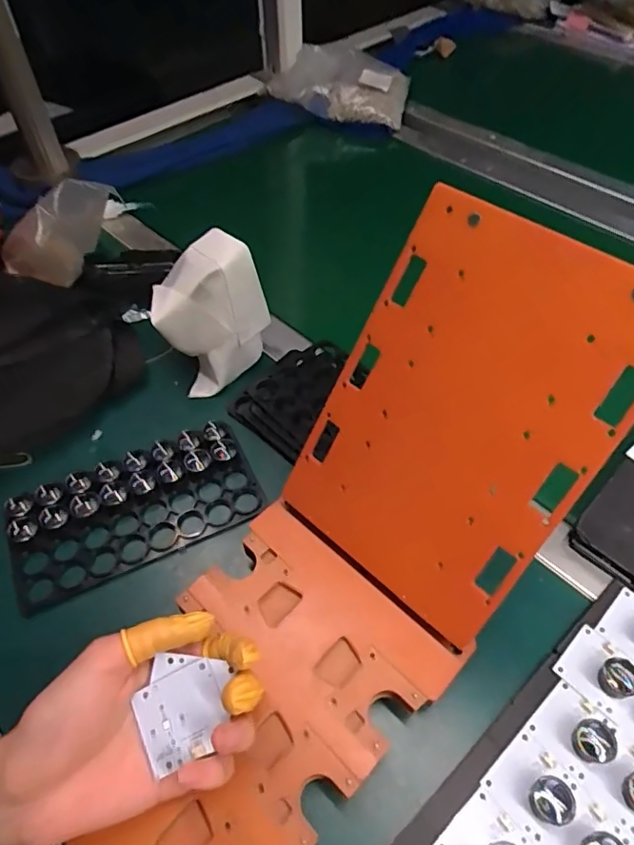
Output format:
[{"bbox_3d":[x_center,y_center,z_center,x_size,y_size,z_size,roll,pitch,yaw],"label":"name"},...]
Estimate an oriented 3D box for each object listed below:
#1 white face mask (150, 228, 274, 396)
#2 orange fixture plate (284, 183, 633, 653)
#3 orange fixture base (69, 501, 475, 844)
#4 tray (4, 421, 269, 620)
[{"bbox_3d":[-0.100,-0.101,0.491,0.100,0.109,0.075,-31,58,-19],"label":"white face mask"},{"bbox_3d":[0.081,0.003,0.324,0.155,0.233,0.007,37,23,24],"label":"orange fixture plate"},{"bbox_3d":[-0.044,0.184,0.333,0.167,0.034,0.235,33,61,24],"label":"orange fixture base"},{"bbox_3d":[-0.147,0.066,0.431,0.192,0.017,0.095,-23,55,-14],"label":"tray"}]

